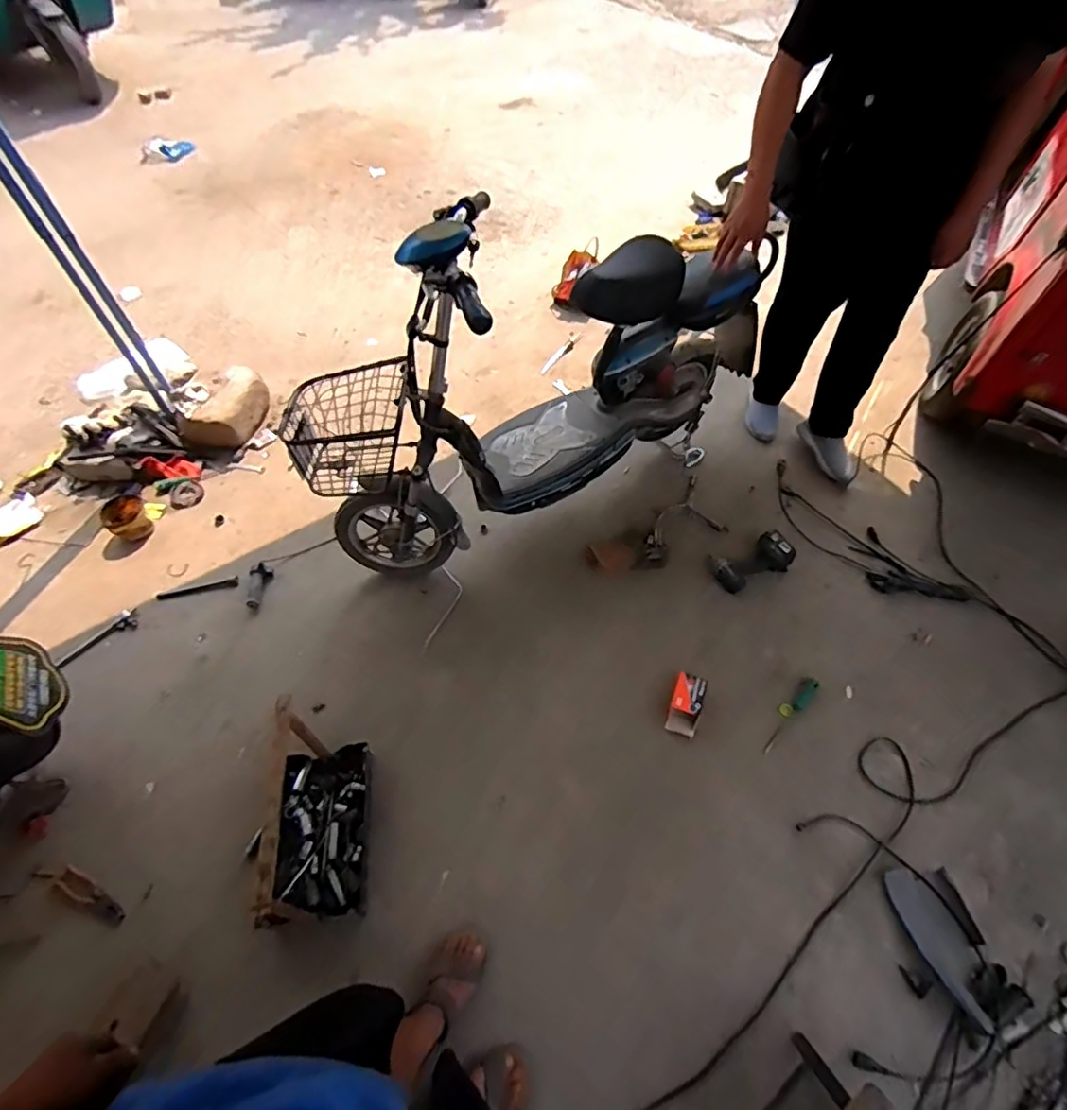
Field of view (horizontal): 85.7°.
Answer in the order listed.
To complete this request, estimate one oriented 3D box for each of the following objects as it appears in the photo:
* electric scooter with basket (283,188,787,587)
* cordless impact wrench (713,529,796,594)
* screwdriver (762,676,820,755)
[{"bbox_3d":[0.043,-0.395,1.417,1.196,0.840,0.462,-28,59,-17],"label":"electric scooter with basket"},{"bbox_3d":[0.639,0.016,1.663,0.221,0.069,0.126,-23,58,-14],"label":"cordless impact wrench"},{"bbox_3d":[0.659,0.407,1.467,0.041,0.025,0.239,36,63,23],"label":"screwdriver"}]

